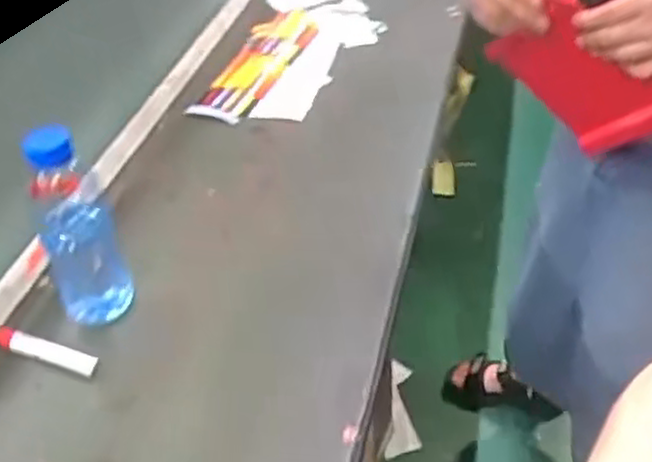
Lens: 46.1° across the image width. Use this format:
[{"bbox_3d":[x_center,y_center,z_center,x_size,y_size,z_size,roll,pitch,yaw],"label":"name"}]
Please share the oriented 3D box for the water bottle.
[{"bbox_3d":[-0.233,-0.005,0.729,0.074,0.214,0.063,-16,41,-14],"label":"water bottle"}]

